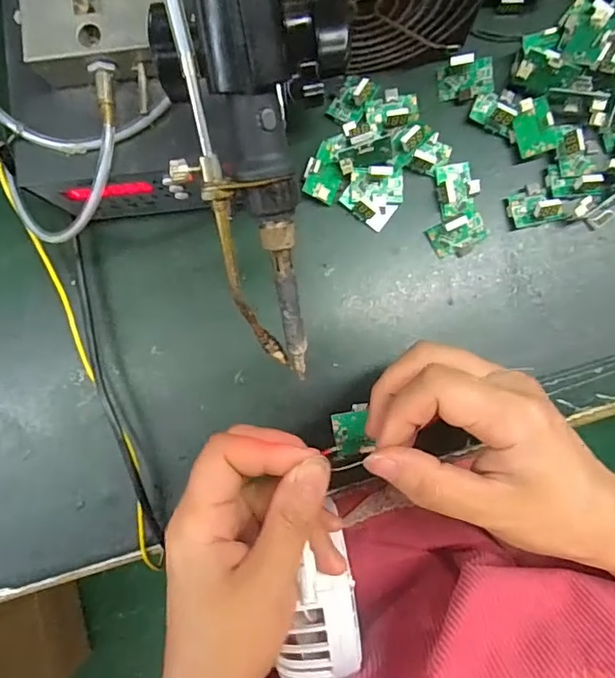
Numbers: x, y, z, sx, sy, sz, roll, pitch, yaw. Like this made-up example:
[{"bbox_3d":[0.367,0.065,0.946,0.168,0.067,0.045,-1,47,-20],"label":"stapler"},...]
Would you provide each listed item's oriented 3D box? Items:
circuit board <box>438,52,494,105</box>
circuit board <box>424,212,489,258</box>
[{"bbox_3d":[0.091,-0.150,0.304,0.031,0.013,0.022,-4,94,16],"label":"circuit board"},{"bbox_3d":[0.088,-0.060,0.310,0.031,0.008,0.022,-25,88,1],"label":"circuit board"}]

